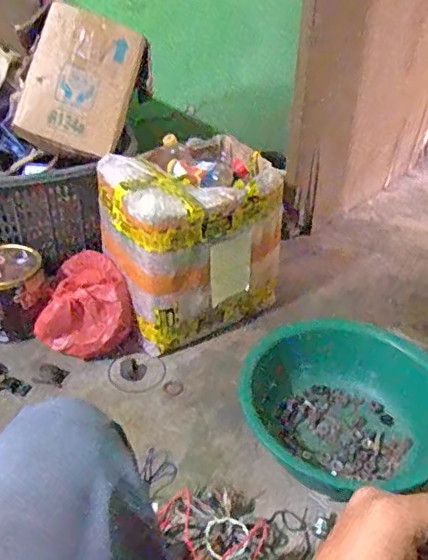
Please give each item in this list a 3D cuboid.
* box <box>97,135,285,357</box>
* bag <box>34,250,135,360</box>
[{"bbox_3d":[-0.048,-0.082,1.205,0.358,0.358,0.258,-21,42,-27],"label":"box"},{"bbox_3d":[-0.282,0.049,1.168,0.189,0.177,0.185,-11,39,-17],"label":"bag"}]

